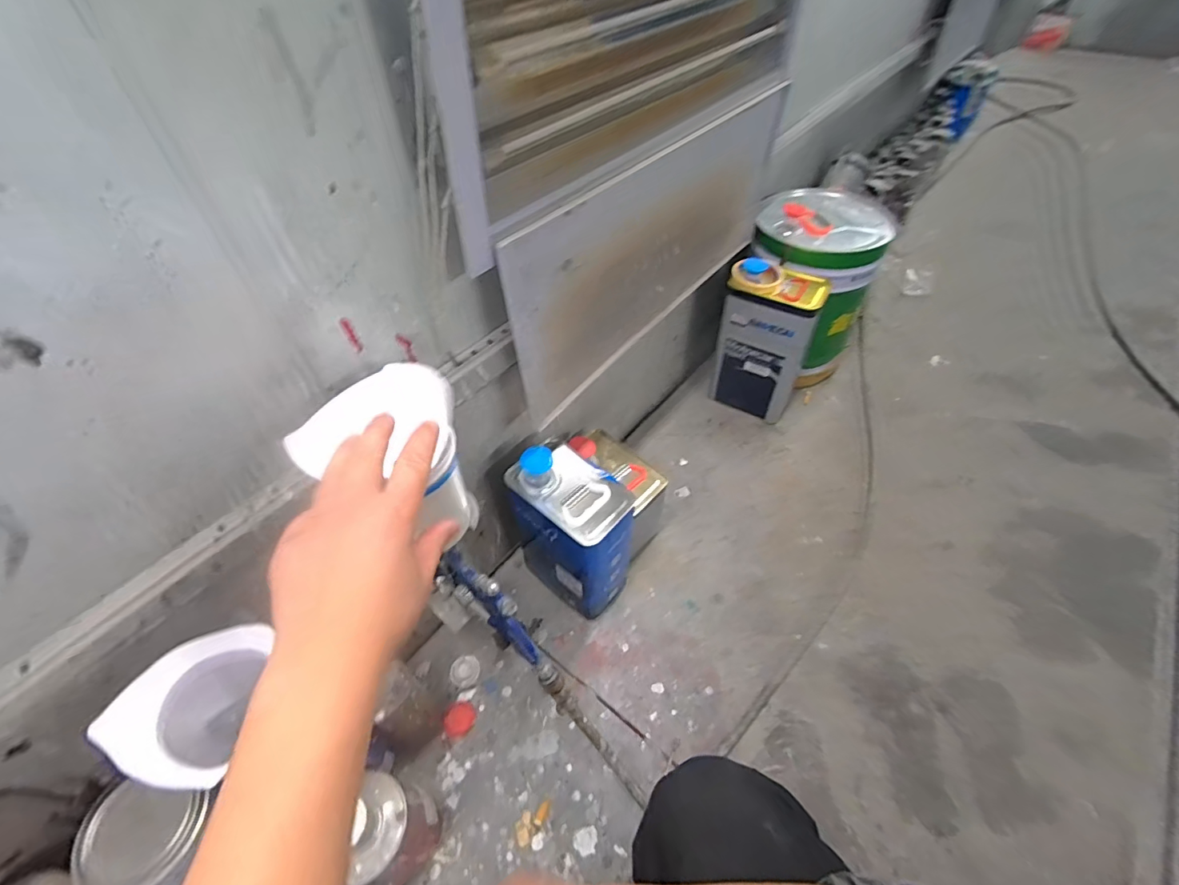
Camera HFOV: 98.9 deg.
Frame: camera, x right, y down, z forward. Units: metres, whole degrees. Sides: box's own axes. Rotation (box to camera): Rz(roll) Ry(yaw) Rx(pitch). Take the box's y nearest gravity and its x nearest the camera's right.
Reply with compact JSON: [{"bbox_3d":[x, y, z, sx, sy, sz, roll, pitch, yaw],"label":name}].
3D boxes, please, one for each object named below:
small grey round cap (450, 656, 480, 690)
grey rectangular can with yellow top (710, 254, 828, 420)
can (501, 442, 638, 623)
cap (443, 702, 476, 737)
[{"bbox_3d":[-0.192,0.353,0.779,0.045,0.008,0.045,-2,50,2],"label":"small grey round cap"},{"bbox_3d":[0.356,-0.195,1.051,0.176,0.316,0.124,25,56,22],"label":"grey rectangular can with yellow top"},{"bbox_3d":[-0.023,0.138,0.772,0.168,0.297,0.114,33,59,26],"label":"can"},{"bbox_3d":[-0.187,0.399,0.728,0.045,0.025,0.044,-2,50,2],"label":"cap"}]

